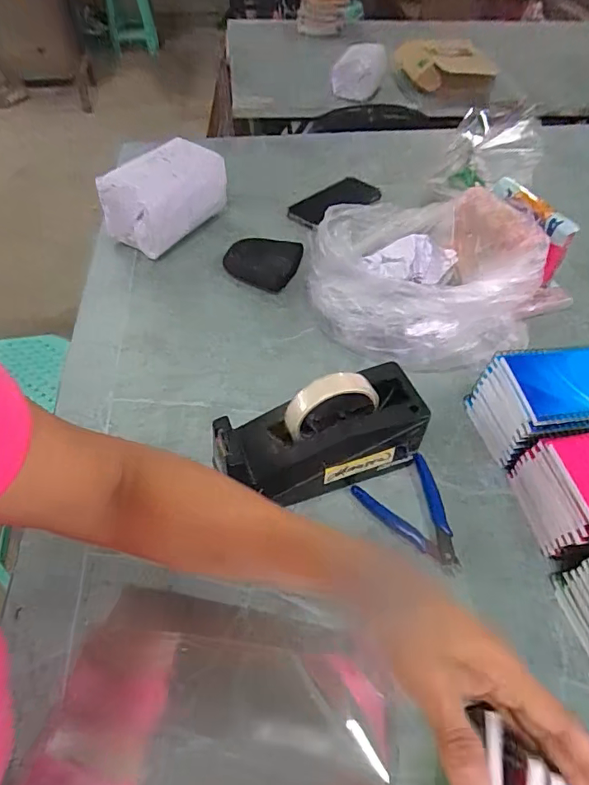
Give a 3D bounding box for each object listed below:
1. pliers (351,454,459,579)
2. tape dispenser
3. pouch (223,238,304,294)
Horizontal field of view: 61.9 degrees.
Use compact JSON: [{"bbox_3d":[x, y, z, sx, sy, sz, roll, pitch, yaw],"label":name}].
[{"bbox_3d":[0.128,0.113,0.490,0.083,0.015,0.116,-35,57,-26],"label":"pliers"},{"bbox_3d":[0.023,0.045,0.475,0.199,0.127,0.072,-16,52,-13],"label":"tape dispenser"},{"bbox_3d":[-0.052,-0.201,0.750,0.116,0.031,0.089,23,53,19],"label":"pouch"}]

